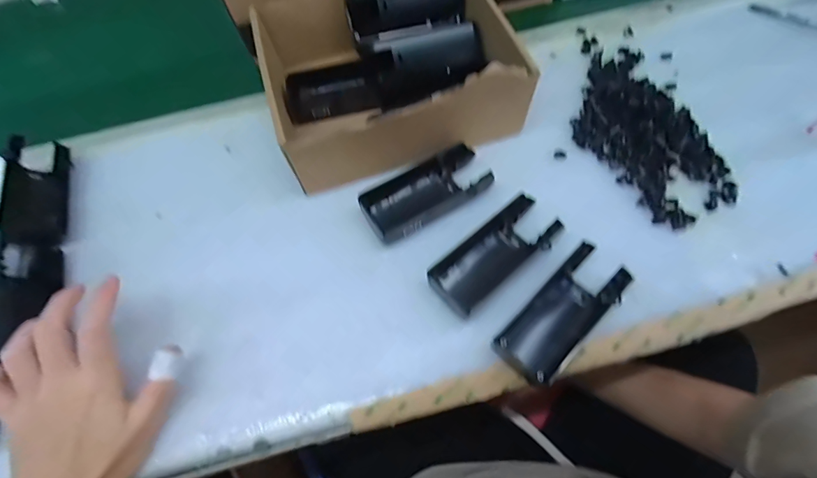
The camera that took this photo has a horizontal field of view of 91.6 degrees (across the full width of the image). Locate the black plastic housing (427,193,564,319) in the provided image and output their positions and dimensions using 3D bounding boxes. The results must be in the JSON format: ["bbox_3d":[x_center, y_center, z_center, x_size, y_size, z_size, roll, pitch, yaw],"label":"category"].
[{"bbox_3d":[0.066,0.009,0.305,0.103,0.026,0.045,-34,65,-13],"label":"black plastic housing"}]

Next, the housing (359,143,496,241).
[{"bbox_3d":[0.014,-0.038,0.334,0.106,0.020,0.055,-26,64,-9],"label":"housing"}]

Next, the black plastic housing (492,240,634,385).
[{"bbox_3d":[0.111,0.055,0.289,0.104,0.016,0.044,-45,67,-6],"label":"black plastic housing"}]

